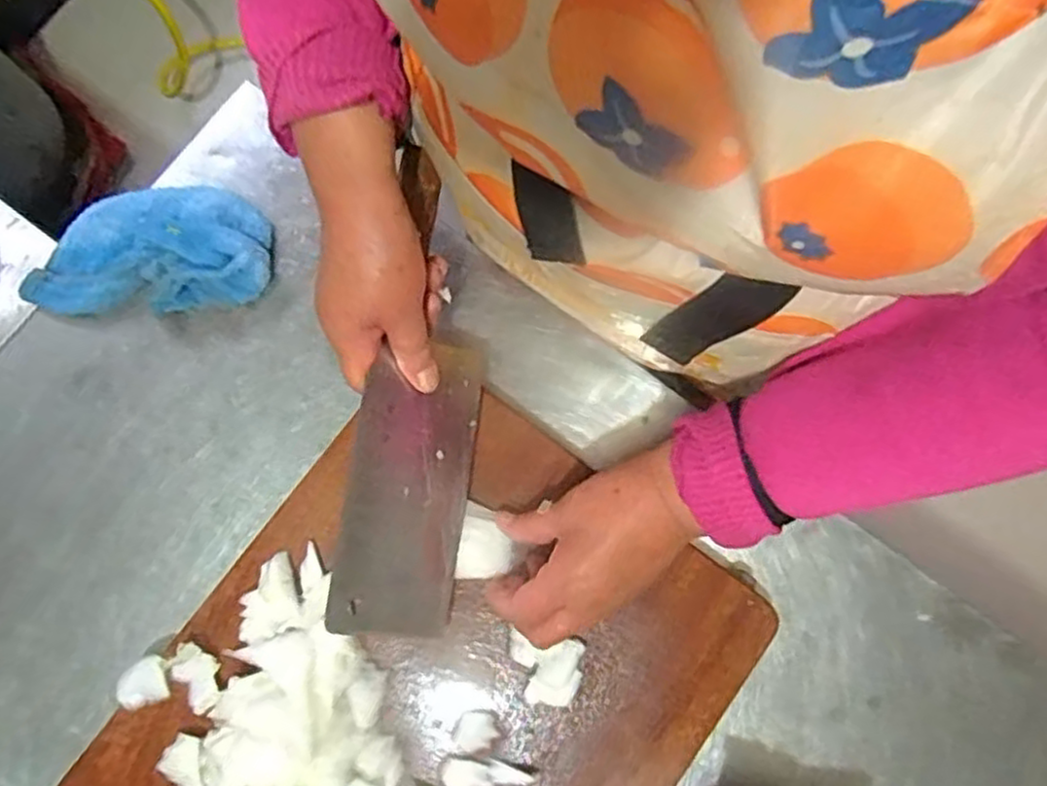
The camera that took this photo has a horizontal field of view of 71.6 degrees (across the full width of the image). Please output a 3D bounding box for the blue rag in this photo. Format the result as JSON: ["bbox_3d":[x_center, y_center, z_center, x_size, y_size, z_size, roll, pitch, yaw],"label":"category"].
[{"bbox_3d":[-0.289,-0.111,0.557,0.190,0.045,0.098,0,80,0],"label":"blue rag"}]

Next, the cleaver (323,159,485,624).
[{"bbox_3d":[-0.064,0.001,0.477,0.085,0.015,0.301,13,78,-30],"label":"cleaver"}]

